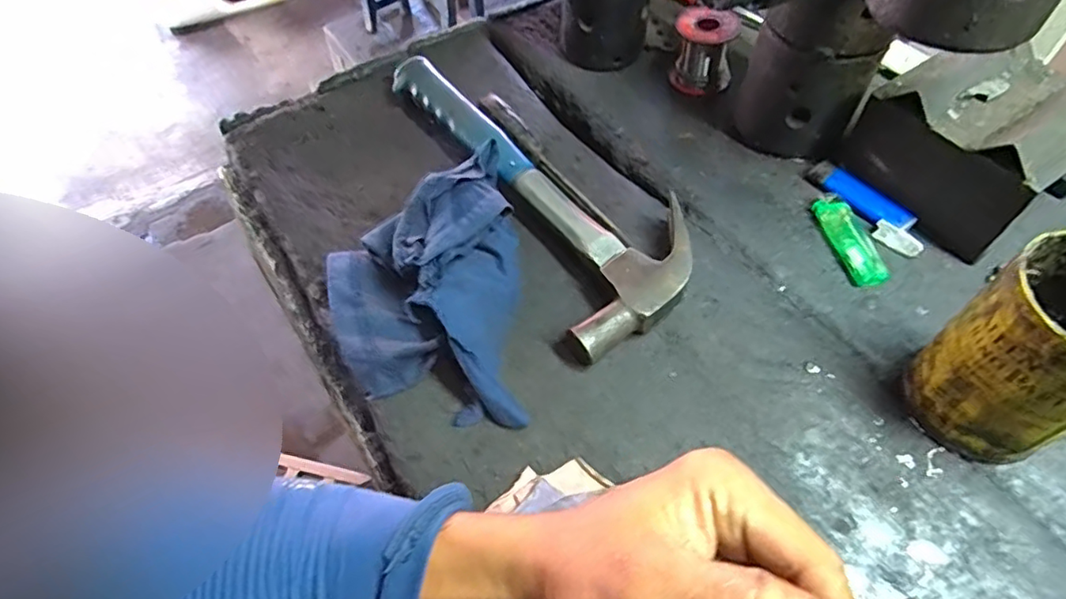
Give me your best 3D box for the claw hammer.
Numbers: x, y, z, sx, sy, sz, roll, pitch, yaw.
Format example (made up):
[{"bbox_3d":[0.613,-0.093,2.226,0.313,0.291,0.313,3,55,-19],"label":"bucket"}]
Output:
[{"bbox_3d":[0.000,-0.105,0.467,0.113,0.037,0.332,-26,57,-16],"label":"claw hammer"}]

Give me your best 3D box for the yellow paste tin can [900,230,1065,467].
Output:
[{"bbox_3d":[0.257,0.030,0.304,0.077,0.115,0.074,-21,56,-13],"label":"yellow paste tin can"}]

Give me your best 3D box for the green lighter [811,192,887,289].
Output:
[{"bbox_3d":[0.223,-0.043,0.415,0.023,0.007,0.077,-16,58,9],"label":"green lighter"}]

